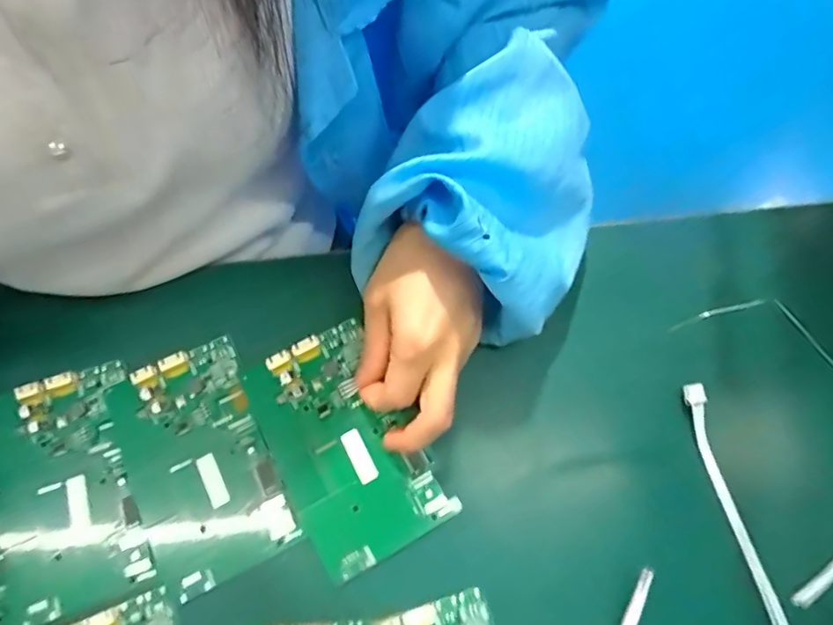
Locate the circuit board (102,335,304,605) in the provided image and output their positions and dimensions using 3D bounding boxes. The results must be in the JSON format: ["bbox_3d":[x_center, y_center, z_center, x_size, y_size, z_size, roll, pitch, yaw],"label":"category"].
[{"bbox_3d":[-0.128,0.087,0.312,0.078,0.010,0.130,-25,72,-7],"label":"circuit board"}]

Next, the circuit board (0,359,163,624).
[{"bbox_3d":[-0.202,0.102,0.307,0.079,0.009,0.134,-19,72,-5],"label":"circuit board"}]

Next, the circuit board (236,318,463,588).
[{"bbox_3d":[-0.044,0.076,0.312,0.078,0.009,0.131,-29,73,-8],"label":"circuit board"}]

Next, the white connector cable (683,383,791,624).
[{"bbox_3d":[0.176,0.107,0.295,0.012,0.010,0.135,-13,71,-3],"label":"white connector cable"}]

